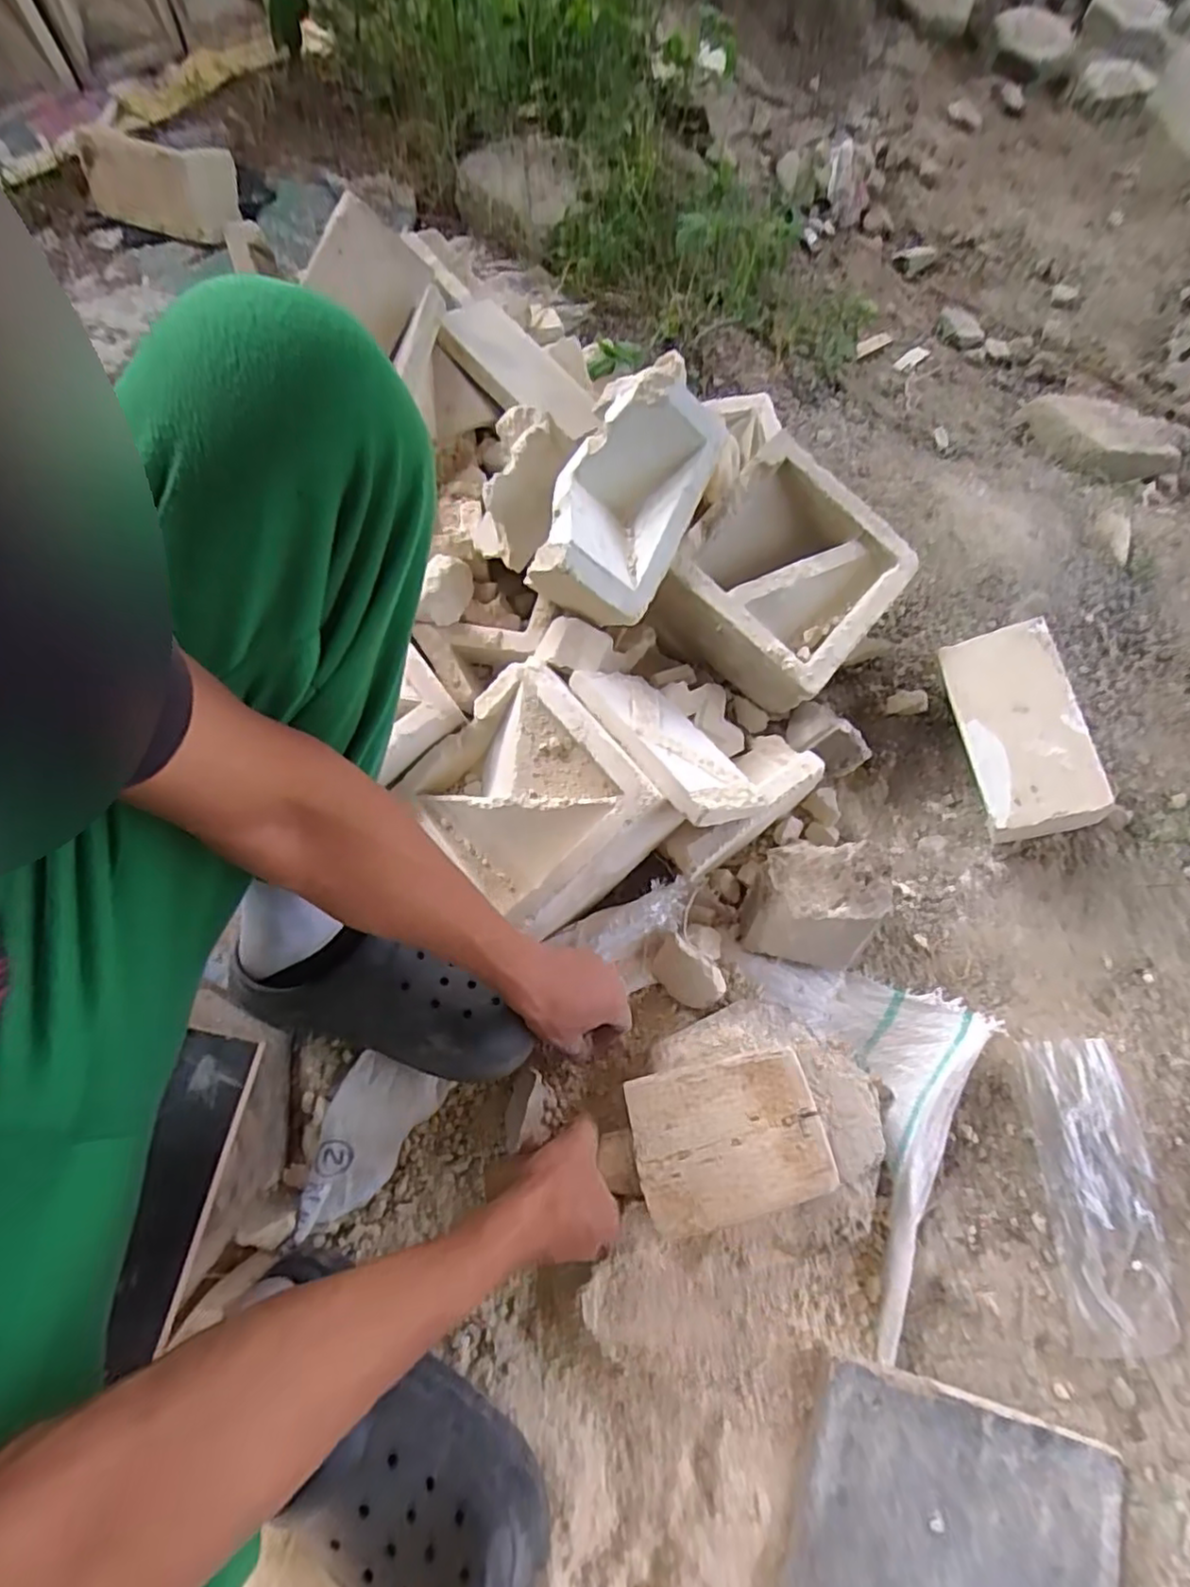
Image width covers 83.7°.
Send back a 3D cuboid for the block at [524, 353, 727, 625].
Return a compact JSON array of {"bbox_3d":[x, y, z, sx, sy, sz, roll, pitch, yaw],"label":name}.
[{"bbox_3d":[0.025,-0.272,0.620,0.129,0.094,0.212,25,87,-2],"label":"block"}]

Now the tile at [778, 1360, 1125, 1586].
[{"bbox_3d":[0.253,0.581,0.469,0.246,0.014,0.248,19,69,-1],"label":"tile"}]

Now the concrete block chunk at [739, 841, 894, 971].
[{"bbox_3d":[0.203,0.101,0.622,0.113,0.077,0.101,10,69,3],"label":"concrete block chunk"}]

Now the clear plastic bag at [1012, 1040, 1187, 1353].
[{"bbox_3d":[0.441,0.345,0.579,0.086,0.021,0.238,-2,67,0],"label":"clear plastic bag"}]

